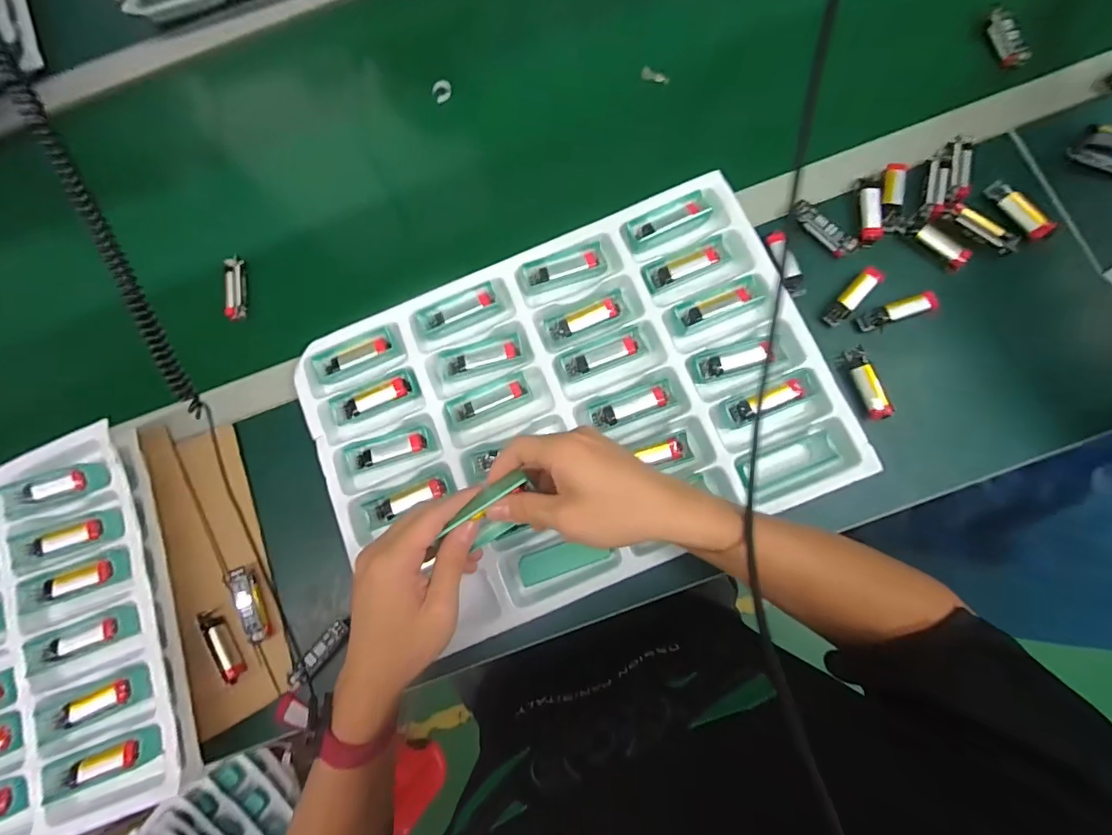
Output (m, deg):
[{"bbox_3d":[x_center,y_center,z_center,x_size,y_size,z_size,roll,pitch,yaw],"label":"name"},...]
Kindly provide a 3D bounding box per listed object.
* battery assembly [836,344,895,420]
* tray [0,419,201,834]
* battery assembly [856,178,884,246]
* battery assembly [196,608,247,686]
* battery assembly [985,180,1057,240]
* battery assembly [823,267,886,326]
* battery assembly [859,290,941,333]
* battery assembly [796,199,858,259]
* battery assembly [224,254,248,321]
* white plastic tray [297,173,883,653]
[{"bbox_3d":[0.286,-0.032,0.439,0.021,0.024,0.068,-19,81,1],"label":"battery assembly"},{"bbox_3d":[-0.545,0.237,0.416,0.433,0.045,0.316,-24,79,-2],"label":"tray"},{"bbox_3d":[0.306,-0.202,0.464,0.020,0.012,0.070,5,82,5],"label":"battery assembly"},{"bbox_3d":[-0.301,0.205,0.429,0.011,0.018,0.067,-29,81,0],"label":"battery assembly"},{"bbox_3d":[0.439,-0.197,0.451,0.017,0.019,0.068,-36,81,-1],"label":"battery assembly"},{"bbox_3d":[0.282,-0.115,0.451,0.017,0.020,0.065,42,87,8],"label":"battery assembly"},{"bbox_3d":[0.319,-0.099,0.440,0.069,0.020,0.020,-18,81,1],"label":"battery assembly"},{"bbox_3d":[0.260,-0.185,0.465,0.017,0.019,0.069,-44,81,-3],"label":"battery assembly"},{"bbox_3d":[-0.341,-0.137,0.508,0.019,0.020,0.064,-5,82,3],"label":"battery assembly"},{"bbox_3d":[0.015,-0.013,0.448,0.457,0.025,0.314,-23,81,1],"label":"white plastic tray"}]

